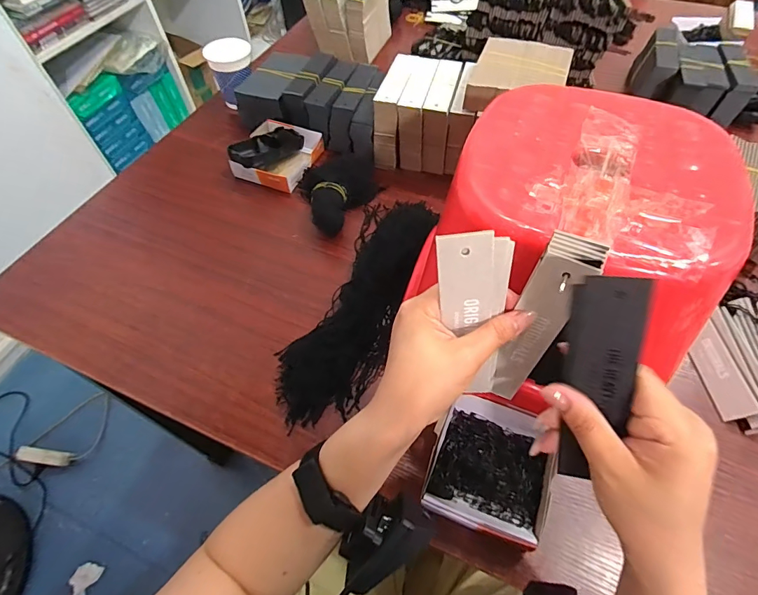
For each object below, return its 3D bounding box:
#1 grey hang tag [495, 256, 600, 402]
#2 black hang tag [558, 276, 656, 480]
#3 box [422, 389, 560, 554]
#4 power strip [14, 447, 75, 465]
[{"bbox_3d":[0.098,0.025,0.276,0.031,0.122,0.004,20,41,6],"label":"grey hang tag"},{"bbox_3d":[0.114,0.046,0.222,0.033,0.117,0.008,3,20,7],"label":"black hang tag"},{"bbox_3d":[0.102,0.150,0.378,0.104,0.028,0.112,15,58,12],"label":"box"},{"bbox_3d":[-0.875,0.415,1.102,0.127,0.032,0.040,13,59,-15],"label":"power strip"}]

